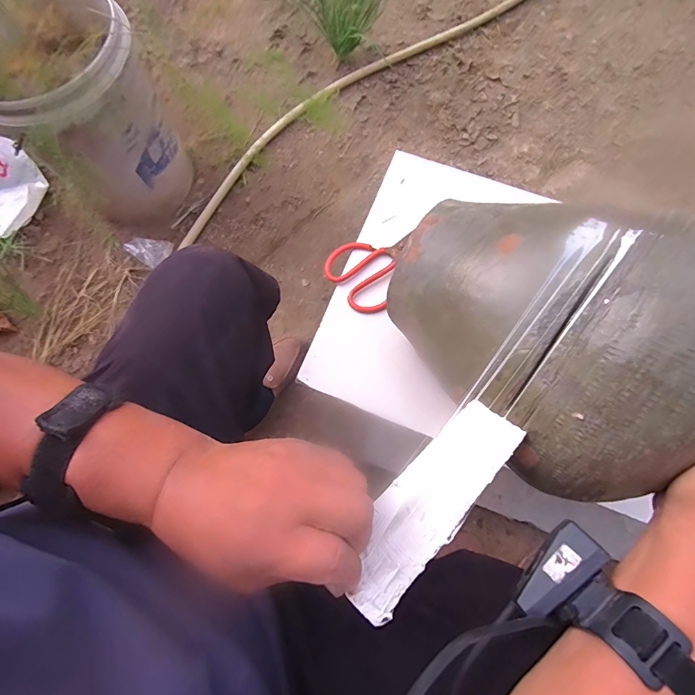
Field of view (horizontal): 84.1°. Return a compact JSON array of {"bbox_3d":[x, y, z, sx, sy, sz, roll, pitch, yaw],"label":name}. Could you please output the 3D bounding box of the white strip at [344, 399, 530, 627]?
[{"bbox_3d":[0.058,0.100,0.262,0.048,0.008,0.159,38,66,26],"label":"white strip"}]

